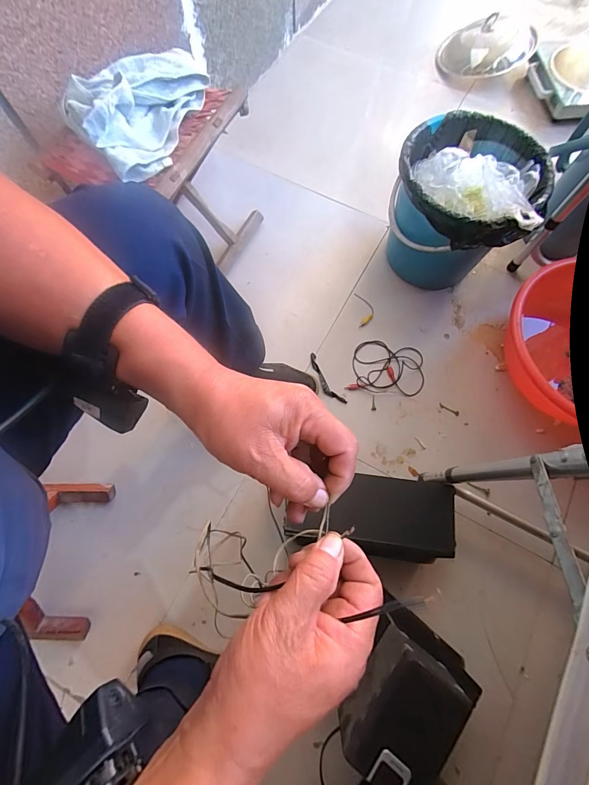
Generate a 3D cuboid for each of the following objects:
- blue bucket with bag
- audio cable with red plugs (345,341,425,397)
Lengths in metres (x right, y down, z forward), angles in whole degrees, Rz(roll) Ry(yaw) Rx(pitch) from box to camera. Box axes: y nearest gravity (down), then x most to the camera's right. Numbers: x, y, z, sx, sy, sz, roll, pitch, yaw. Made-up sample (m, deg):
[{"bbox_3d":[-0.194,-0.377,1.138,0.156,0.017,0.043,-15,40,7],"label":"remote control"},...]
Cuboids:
[{"bbox_3d":[0.331,-0.372,0.736,0.256,0.261,0.250,0,75,1],"label":"blue bucket with bag"},{"bbox_3d":[0.207,-0.058,0.775,0.168,0.011,0.123,7,75,3],"label":"audio cable with red plugs"}]

